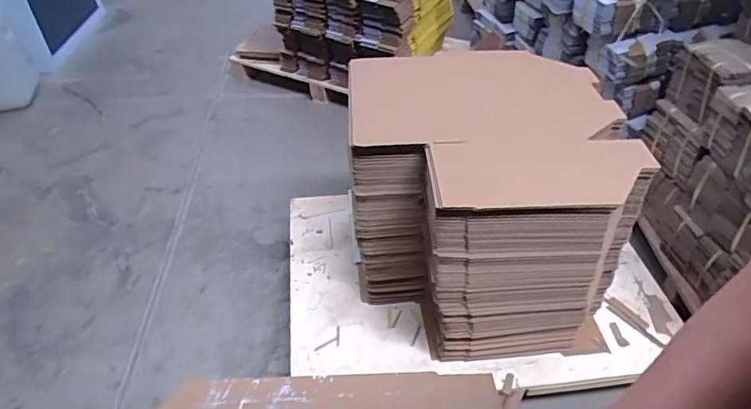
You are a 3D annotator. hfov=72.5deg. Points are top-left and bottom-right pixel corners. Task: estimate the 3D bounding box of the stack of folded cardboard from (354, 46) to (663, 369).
[{"bbox_3d":[0.241,0.000,1.247,0.569,0.511,0.552,-6,44,-3],"label":"stack of folded cardboard"}]

